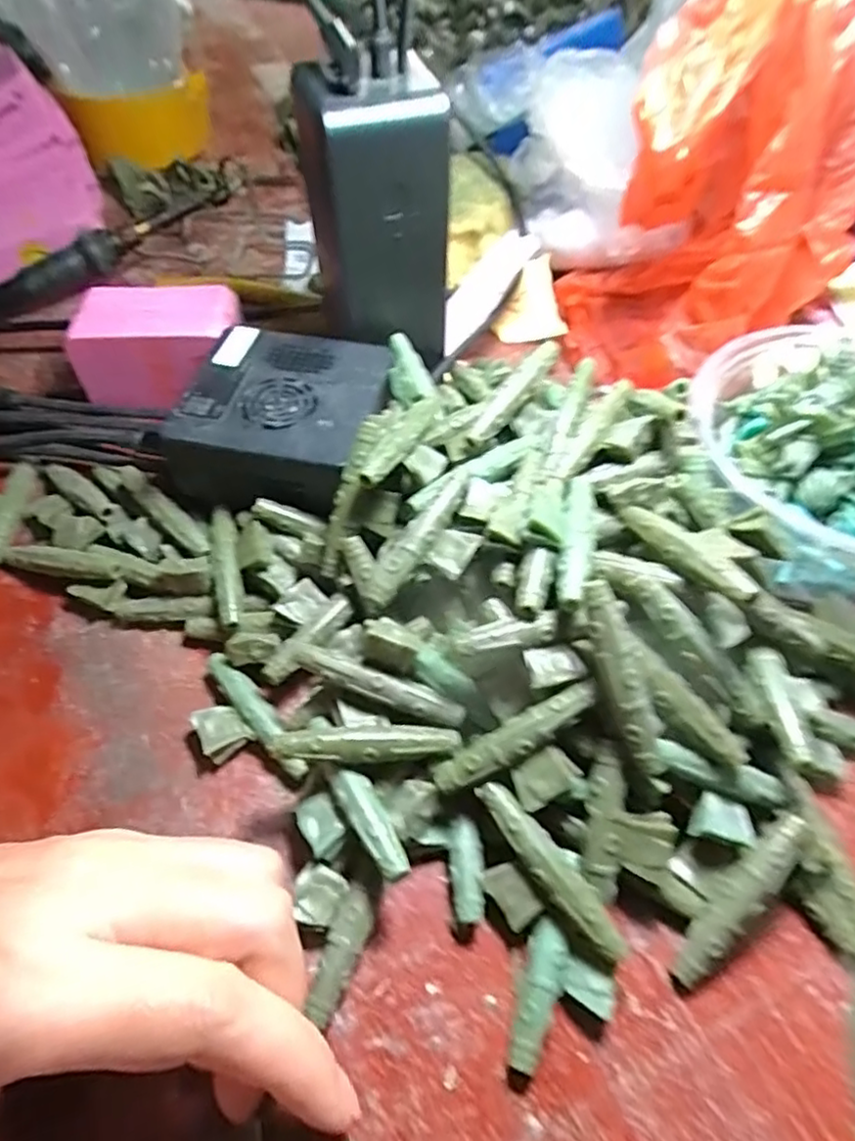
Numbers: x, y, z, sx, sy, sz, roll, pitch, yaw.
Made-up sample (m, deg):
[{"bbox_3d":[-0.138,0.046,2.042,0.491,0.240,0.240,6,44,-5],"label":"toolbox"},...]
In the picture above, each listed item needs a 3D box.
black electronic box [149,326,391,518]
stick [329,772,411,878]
[{"bbox_3d":[-0.059,-0.061,0.271,0.076,0.030,0.076,11,55,9],"label":"black electronic box"},{"bbox_3d":[-0.016,0.075,0.195,0.010,0.010,0.034,-30,59,-19],"label":"stick"}]

